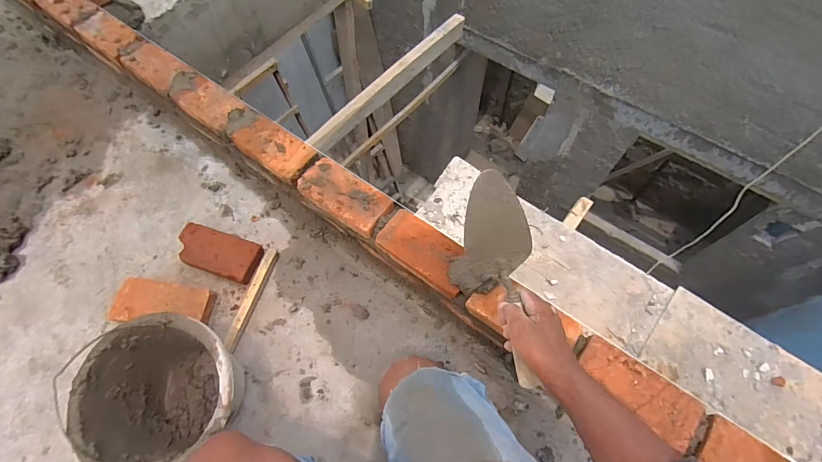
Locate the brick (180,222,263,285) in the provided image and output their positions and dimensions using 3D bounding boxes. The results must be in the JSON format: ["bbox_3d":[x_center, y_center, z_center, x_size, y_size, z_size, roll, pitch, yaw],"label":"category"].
[{"bbox_3d":[-0.425,0.049,0.881,0.191,0.037,0.094,18,65,10],"label":"brick"}]

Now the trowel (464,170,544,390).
[{"bbox_3d":[0.134,0.065,0.553,0.091,0.053,0.289,-11,93,-5],"label":"trowel"}]

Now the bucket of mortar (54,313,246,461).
[{"bbox_3d":[-0.399,0.275,0.671,0.253,0.177,0.223,22,66,12],"label":"bucket of mortar"}]

